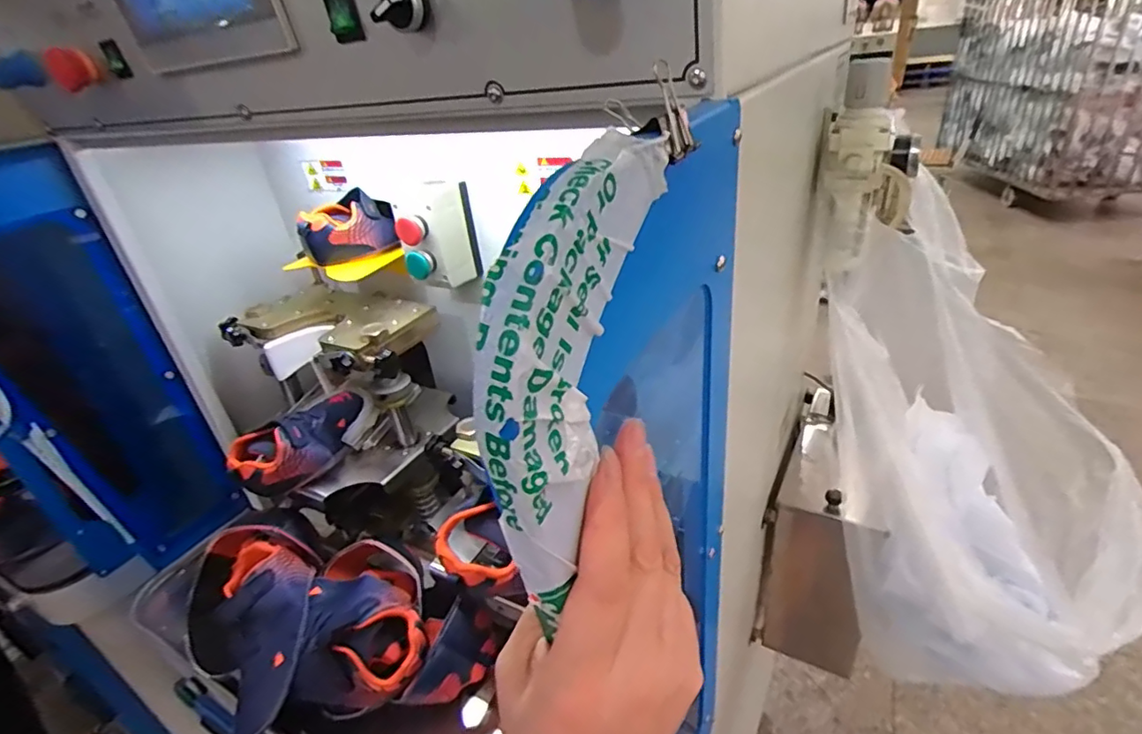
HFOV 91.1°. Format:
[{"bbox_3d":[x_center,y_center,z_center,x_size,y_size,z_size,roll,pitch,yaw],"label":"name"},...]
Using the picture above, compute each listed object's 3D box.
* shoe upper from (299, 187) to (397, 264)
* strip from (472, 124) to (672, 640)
[{"bbox_3d":[-0.307,-0.191,0.777,0.128,0.073,0.079,-16,31,-15],"label":"shoe upper"},{"bbox_3d":[-0.002,0.002,0.189,0.020,0.177,0.068,12,0,28],"label":"strip"}]

